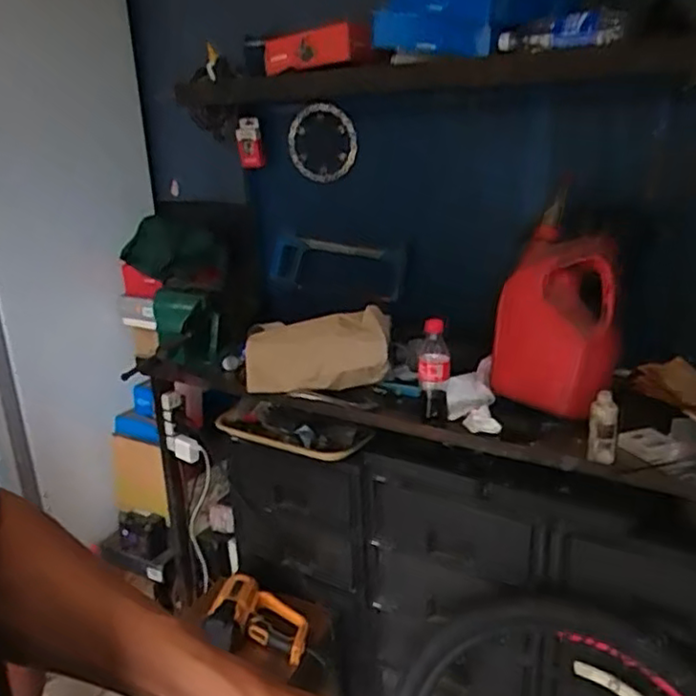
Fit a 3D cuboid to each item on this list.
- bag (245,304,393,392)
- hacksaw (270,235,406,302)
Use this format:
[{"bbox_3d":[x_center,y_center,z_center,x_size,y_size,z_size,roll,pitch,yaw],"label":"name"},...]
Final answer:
[{"bbox_3d":[-0.066,0.011,1.380,0.306,0.040,0.175,-12,54,13],"label":"bag"},{"bbox_3d":[-0.031,-0.197,1.625,0.349,0.124,0.019,9,0,21],"label":"hacksaw"}]

